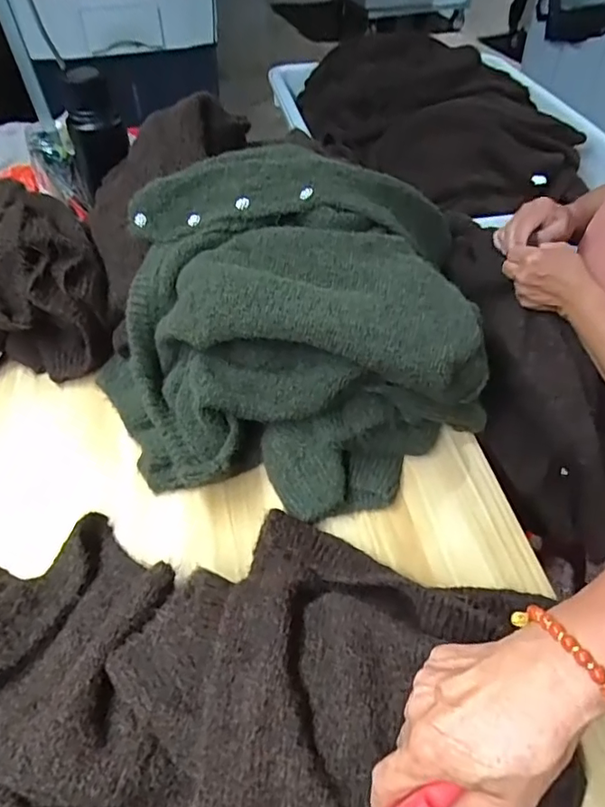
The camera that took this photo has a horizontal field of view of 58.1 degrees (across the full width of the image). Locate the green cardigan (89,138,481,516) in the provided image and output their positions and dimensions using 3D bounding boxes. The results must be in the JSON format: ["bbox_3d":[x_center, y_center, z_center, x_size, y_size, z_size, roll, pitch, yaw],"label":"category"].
[{"bbox_3d":[-0.014,-0.101,0.617,0.424,0.215,0.379,7,49,6],"label":"green cardigan"}]

